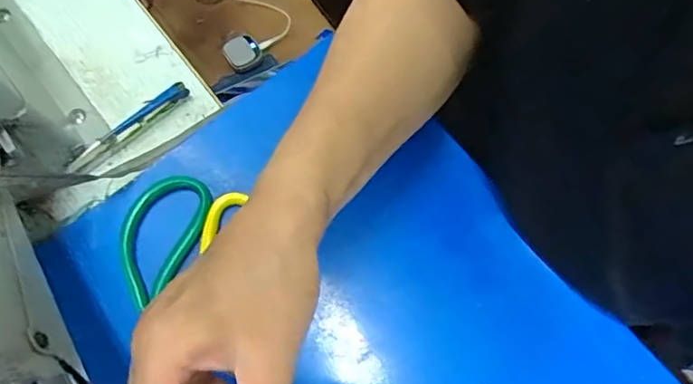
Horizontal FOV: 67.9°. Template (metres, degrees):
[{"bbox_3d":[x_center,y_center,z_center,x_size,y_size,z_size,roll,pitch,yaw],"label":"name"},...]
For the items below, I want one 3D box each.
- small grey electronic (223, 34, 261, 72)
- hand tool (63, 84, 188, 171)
[{"bbox_3d":[-0.174,-0.233,0.858,0.057,0.016,0.051,-35,110,-18],"label":"small grey electronic"},{"bbox_3d":[-0.172,-0.052,0.408,0.107,0.029,0.009,-41,80,-12],"label":"hand tool"}]

